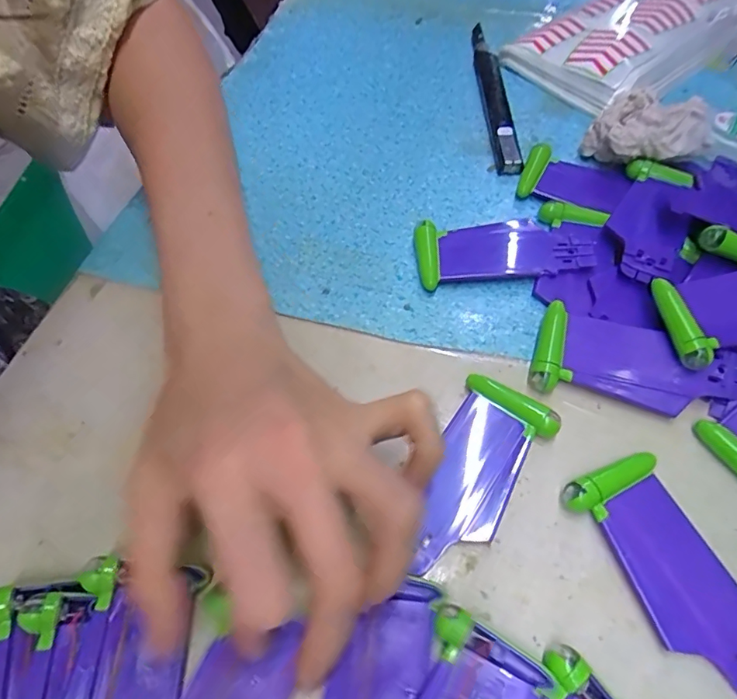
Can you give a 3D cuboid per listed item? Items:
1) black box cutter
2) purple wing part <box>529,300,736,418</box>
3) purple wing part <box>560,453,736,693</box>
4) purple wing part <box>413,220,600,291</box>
[{"bbox_3d":[0.084,-0.169,0.336,0.016,0.009,0.140,0,59,1],"label":"black box cutter"},{"bbox_3d":[0.124,0.009,0.231,0.091,0.012,0.040,17,61,12],"label":"purple wing part"},{"bbox_3d":[0.117,0.086,0.192,0.040,0.011,0.089,-20,60,-11],"label":"purple wing part"},{"bbox_3d":[0.072,-0.056,0.270,0.090,0.014,0.040,-7,59,-3],"label":"purple wing part"}]

